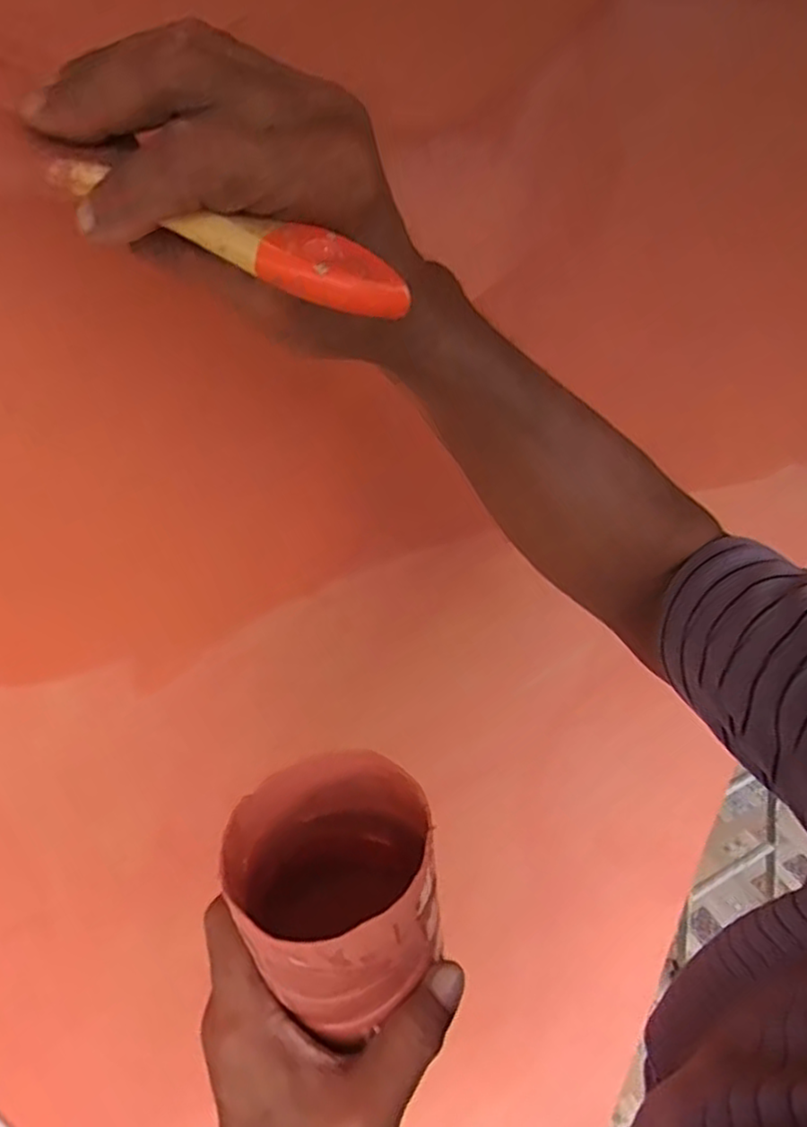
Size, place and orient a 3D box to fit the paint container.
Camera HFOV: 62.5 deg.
[{"bbox_3d":[-0.031,0.151,0.298,0.079,0.099,0.085,-1,33,1],"label":"paint container"}]

